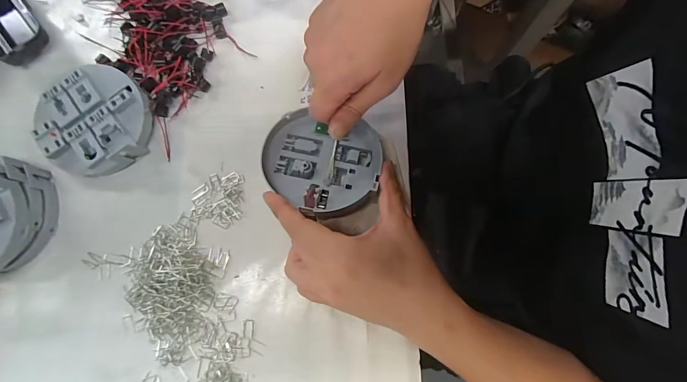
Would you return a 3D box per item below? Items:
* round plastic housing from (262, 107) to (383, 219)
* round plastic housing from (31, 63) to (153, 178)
[{"bbox_3d":[-0.020,-0.026,0.302,0.103,0.025,0.093,14,78,3],"label":"round plastic housing"},{"bbox_3d":[-0.230,-0.064,0.320,0.096,0.032,0.094,0,77,0],"label":"round plastic housing"}]

